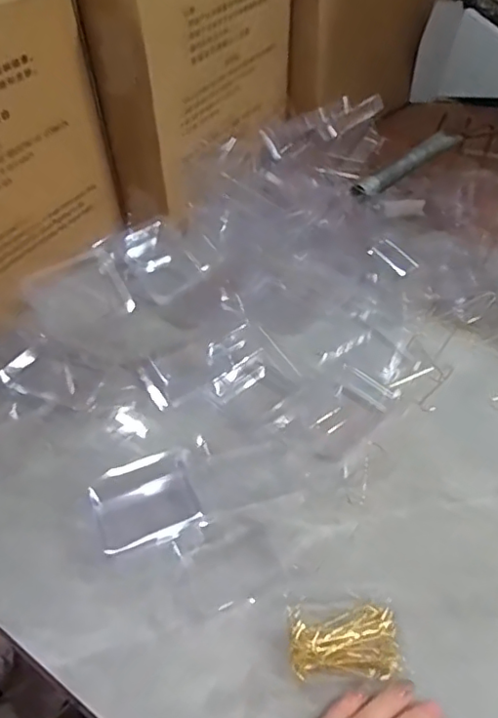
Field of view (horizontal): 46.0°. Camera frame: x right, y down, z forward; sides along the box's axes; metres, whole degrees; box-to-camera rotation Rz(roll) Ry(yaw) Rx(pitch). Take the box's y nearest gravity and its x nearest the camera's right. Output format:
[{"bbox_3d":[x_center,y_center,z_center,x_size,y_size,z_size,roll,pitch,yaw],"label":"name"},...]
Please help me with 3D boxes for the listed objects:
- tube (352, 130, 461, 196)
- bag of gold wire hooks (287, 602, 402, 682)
[{"bbox_3d":[0.189,-0.234,0.697,0.194,0.016,0.024,-35,54,-28],"label":"tube"},{"bbox_3d":[0.060,0.180,0.376,0.068,0.014,0.042,-3,47,-2],"label":"bag of gold wire hooks"}]

